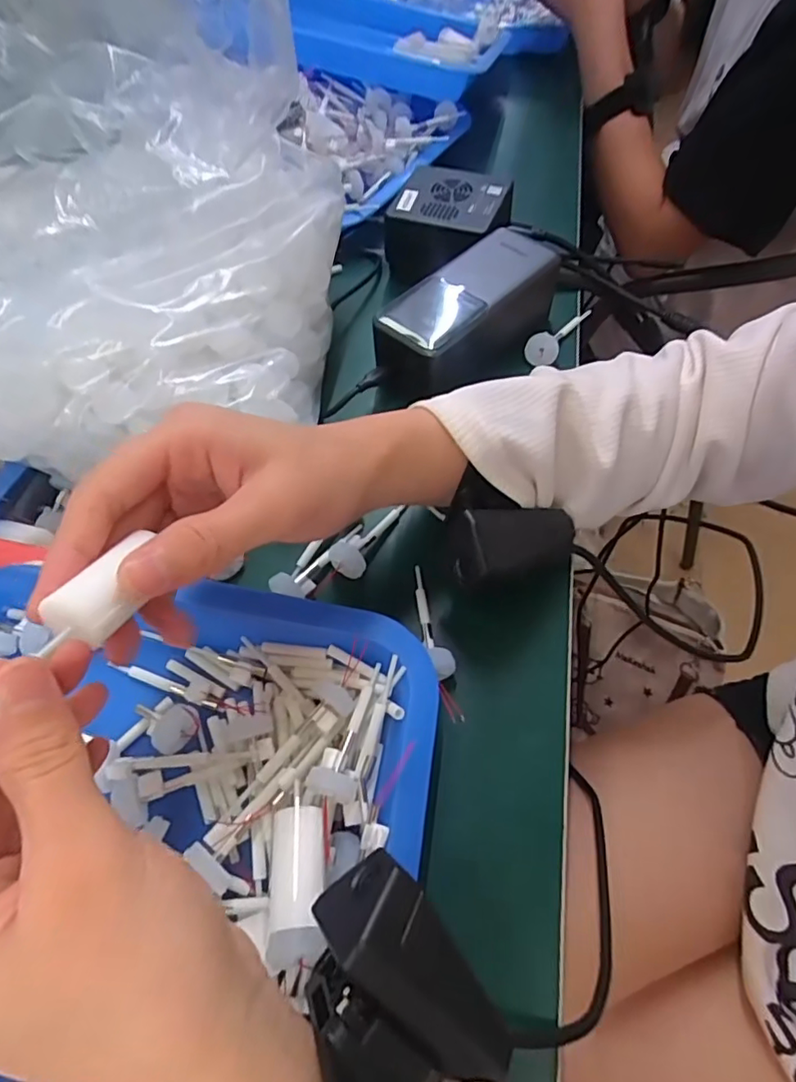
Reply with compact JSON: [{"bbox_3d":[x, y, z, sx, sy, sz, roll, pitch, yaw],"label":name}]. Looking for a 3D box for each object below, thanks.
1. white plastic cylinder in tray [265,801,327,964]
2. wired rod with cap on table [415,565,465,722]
[{"bbox_3d":[-0.038,0.126,0.209,0.020,0.015,0.049,-4,44,0],"label":"white plastic cylinder in tray"},{"bbox_3d":[0.017,0.047,0.278,0.012,0.022,0.083,-14,59,-7],"label":"wired rod with cap on table"}]

